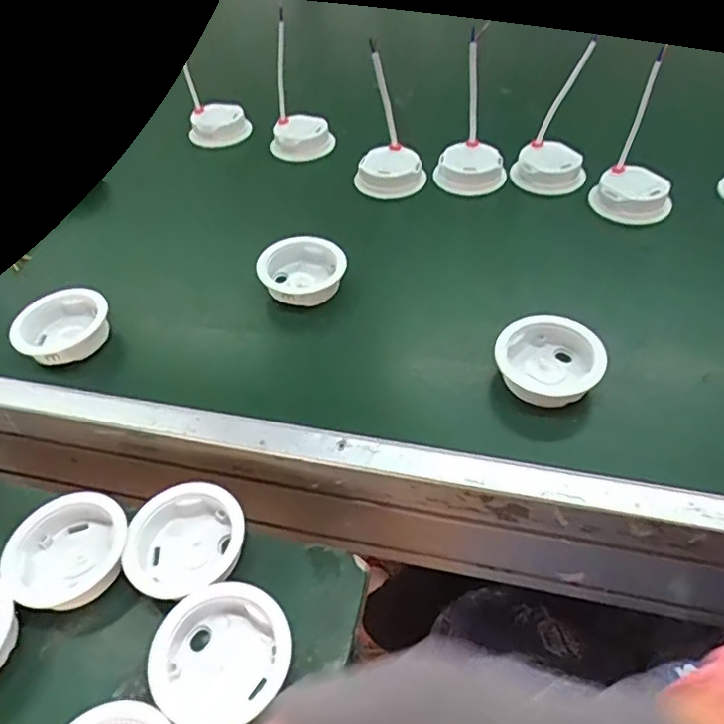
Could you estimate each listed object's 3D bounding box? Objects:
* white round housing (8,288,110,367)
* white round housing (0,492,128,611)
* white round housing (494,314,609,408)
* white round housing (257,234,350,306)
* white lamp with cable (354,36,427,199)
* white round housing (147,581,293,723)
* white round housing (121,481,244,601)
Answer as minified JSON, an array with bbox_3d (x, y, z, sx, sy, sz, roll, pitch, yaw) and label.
[{"bbox_3d":[-0.239,-0.028,0.482,0.070,0.027,0.074,-1,46,2],"label":"white round housing"},{"bbox_3d":[-0.180,0.118,0.372,0.068,0.030,0.064,-1,46,2],"label":"white round housing"},{"bbox_3d":[0.130,-0.001,0.421,0.069,0.029,0.062,30,56,28],"label":"white round housing"},{"bbox_3d":[-0.051,-0.077,0.514,0.070,0.031,0.070,-1,46,2],"label":"white round housing"},{"bbox_3d":[0.026,-0.224,0.577,0.065,0.118,0.068,-1,46,2],"label":"white lamp with cable"},{"bbox_3d":[-0.076,0.160,0.328,0.071,0.024,0.067,-1,46,2],"label":"white round housing"},{"bbox_3d":[-0.110,0.110,0.375,0.070,0.027,0.060,-21,49,-16],"label":"white round housing"}]

